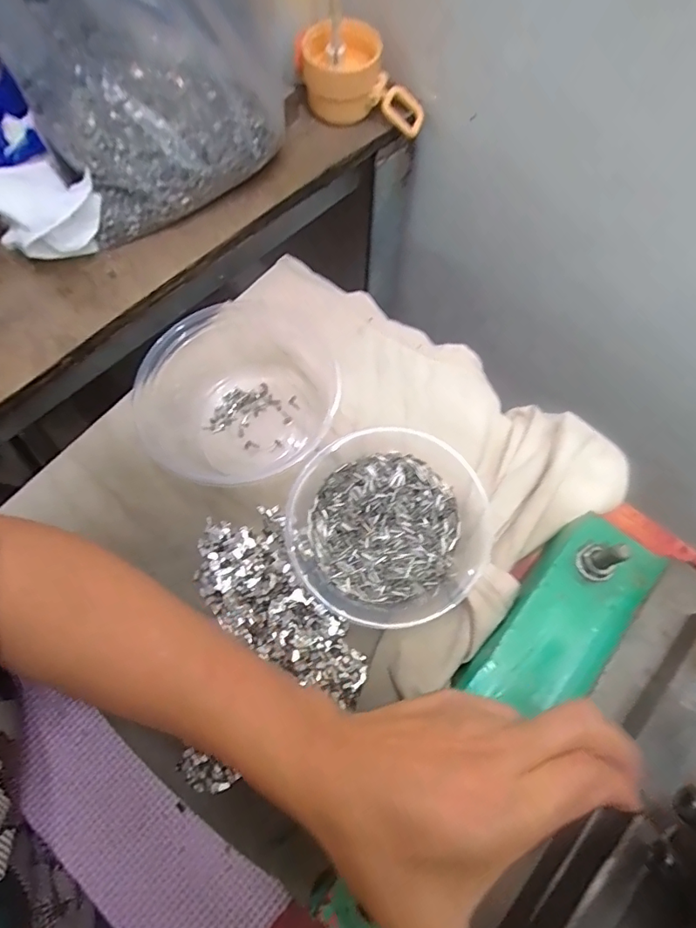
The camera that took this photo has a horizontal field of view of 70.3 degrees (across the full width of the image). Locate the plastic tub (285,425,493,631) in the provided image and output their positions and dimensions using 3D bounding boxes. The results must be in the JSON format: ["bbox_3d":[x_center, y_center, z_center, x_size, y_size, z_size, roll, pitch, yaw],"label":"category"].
[{"bbox_3d":[0.030,0.035,0.325,0.136,0.047,0.123,-39,74,-12],"label":"plastic tub"}]

